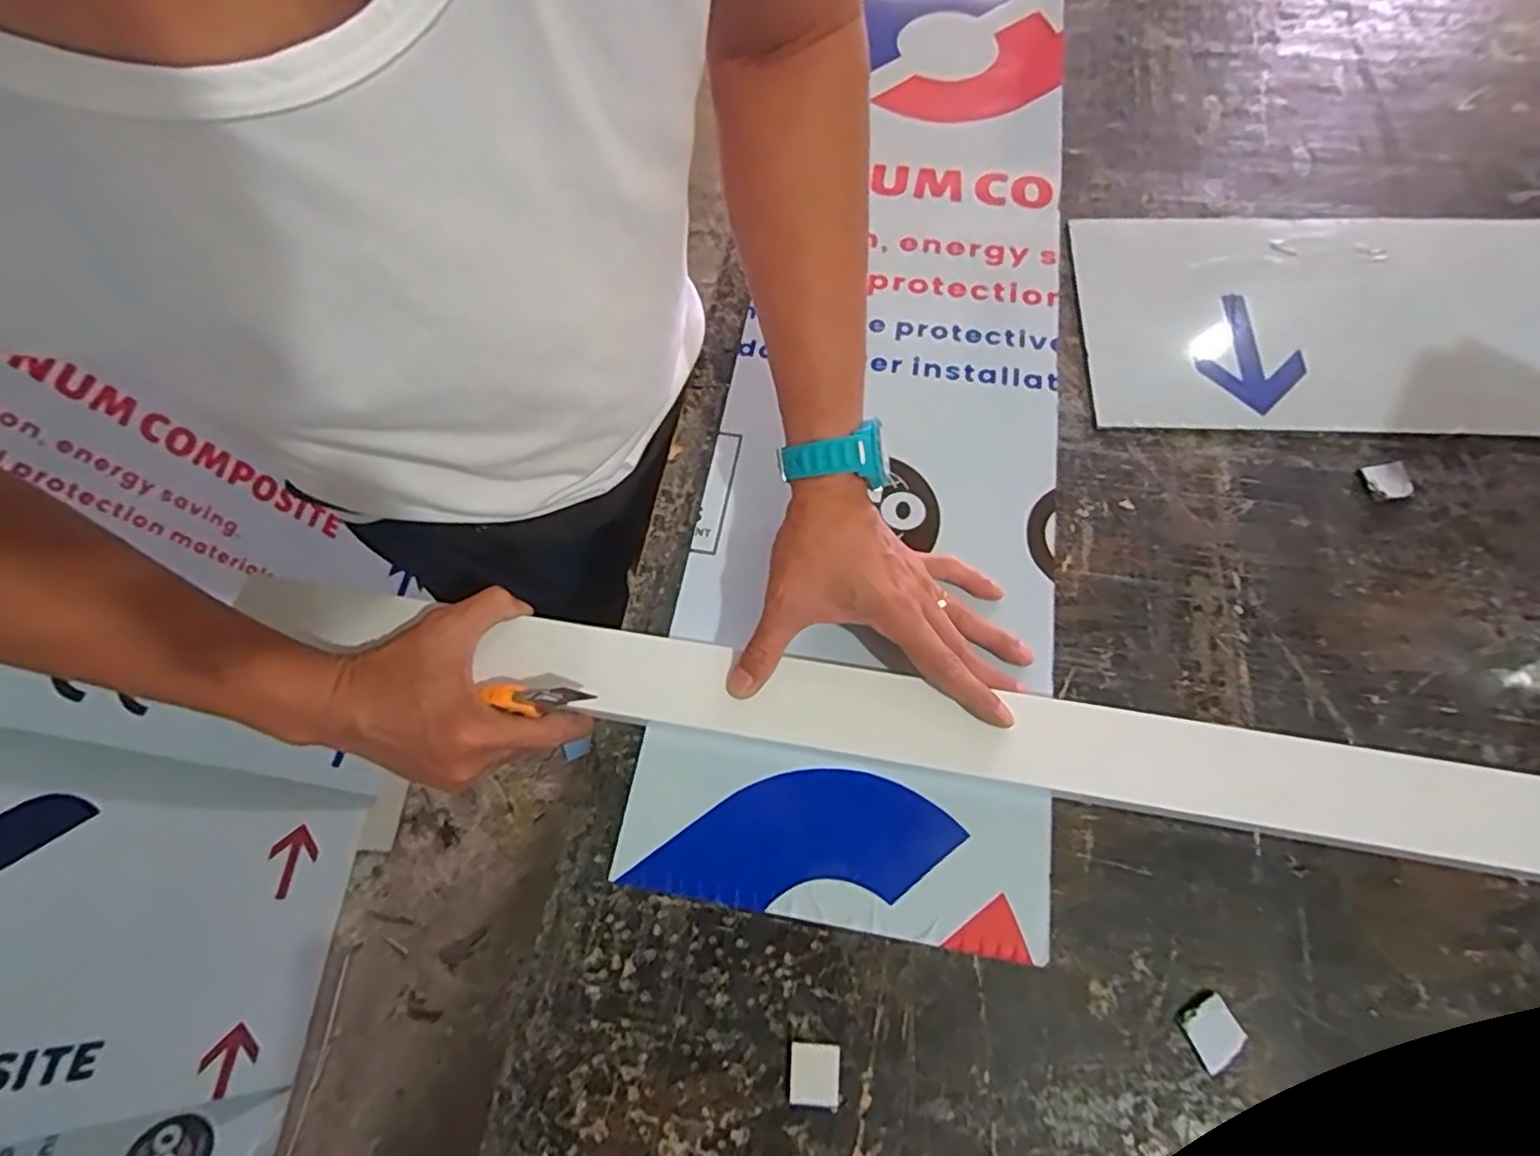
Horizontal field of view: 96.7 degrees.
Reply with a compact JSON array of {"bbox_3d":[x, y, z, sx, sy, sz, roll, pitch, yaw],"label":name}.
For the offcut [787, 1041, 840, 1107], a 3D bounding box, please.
[{"bbox_3d":[0.023,0.257,0.354,0.025,0.004,0.027,3,67,5],"label":"offcut"}]

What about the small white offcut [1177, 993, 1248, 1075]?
[{"bbox_3d":[0.229,0.233,0.351,0.027,0.004,0.028,-24,68,-7],"label":"small white offcut"}]

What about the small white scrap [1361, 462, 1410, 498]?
[{"bbox_3d":[0.426,-0.067,0.472,0.027,0.004,0.026,-3,70,8],"label":"small white scrap"}]

